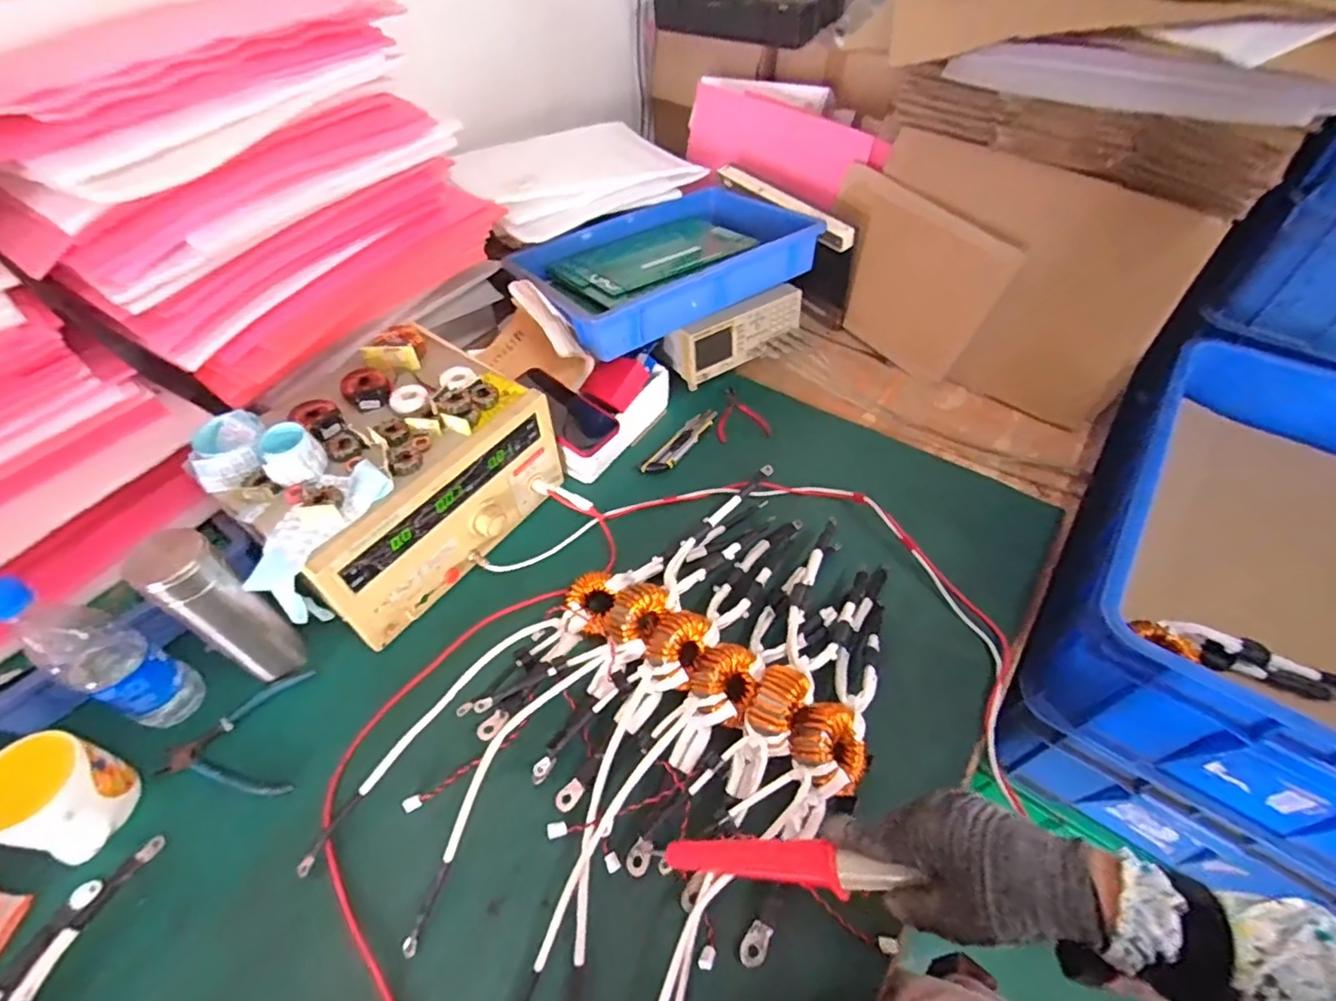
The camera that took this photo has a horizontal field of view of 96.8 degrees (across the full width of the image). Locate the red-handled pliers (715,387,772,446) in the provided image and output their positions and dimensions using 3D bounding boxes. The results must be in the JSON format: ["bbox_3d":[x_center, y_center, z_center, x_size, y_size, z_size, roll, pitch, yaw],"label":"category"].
[{"bbox_3d":[0.111,-0.142,0.927,0.082,0.021,0.116,-5,51,-4],"label":"red-handled pliers"}]

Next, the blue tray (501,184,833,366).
[{"bbox_3d":[-0.007,-0.384,0.927,0.427,0.067,0.281,-30,57,-22],"label":"blue tray"}]

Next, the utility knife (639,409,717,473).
[{"bbox_3d":[0.020,-0.087,0.882,0.033,0.011,0.160,29,56,22],"label":"utility knife"}]

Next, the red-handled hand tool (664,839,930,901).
[{"bbox_3d":[0.078,0.266,0.436,0.188,0.017,0.026,-17,42,33],"label":"red-handled hand tool"}]

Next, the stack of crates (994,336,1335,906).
[{"bbox_3d":[0.772,0.146,0.781,0.459,0.421,0.646,28,56,21],"label":"stack of crates"}]

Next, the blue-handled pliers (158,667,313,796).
[{"bbox_3d":[-0.442,0.242,0.611,0.123,0.013,0.125,-7,51,-5],"label":"blue-handled pliers"}]

